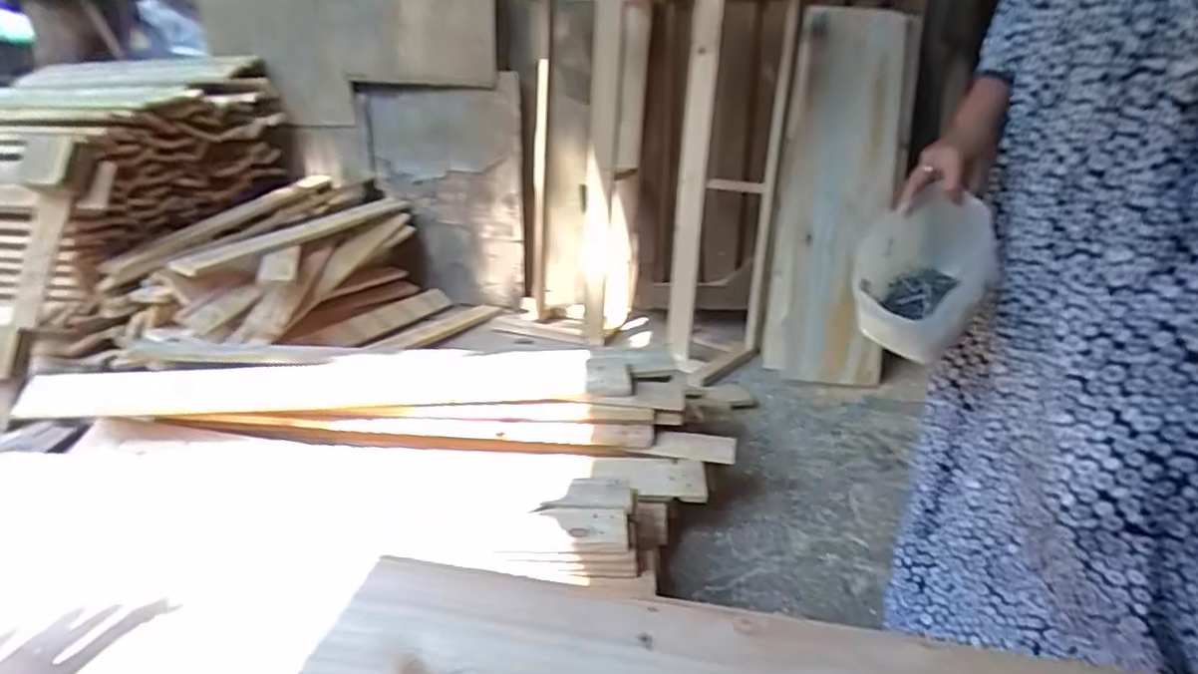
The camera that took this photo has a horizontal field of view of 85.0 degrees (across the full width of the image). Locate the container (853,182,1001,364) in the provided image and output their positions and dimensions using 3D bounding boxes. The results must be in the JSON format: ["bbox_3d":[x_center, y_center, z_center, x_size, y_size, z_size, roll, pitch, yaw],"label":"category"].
[{"bbox_3d":[0.442,-0.087,0.900,0.154,0.191,0.197,14,23,33],"label":"container"}]

